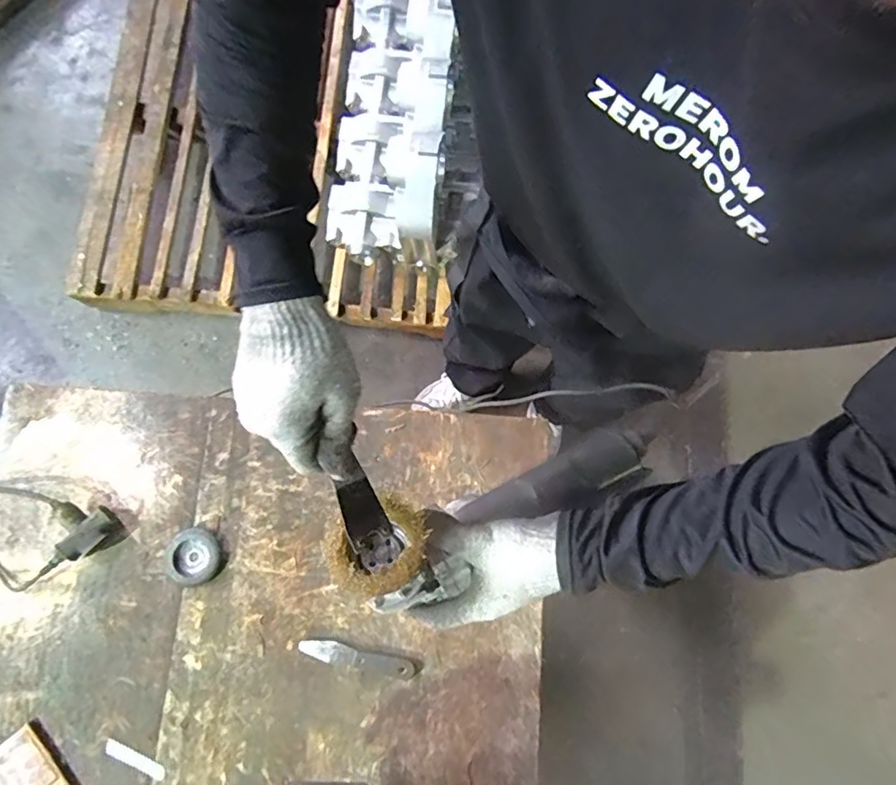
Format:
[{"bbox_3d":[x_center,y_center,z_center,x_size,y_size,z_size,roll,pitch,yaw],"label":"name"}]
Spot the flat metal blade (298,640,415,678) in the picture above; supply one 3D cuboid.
[{"bbox_3d":[-0.141,0.410,0.842,0.177,0.005,0.029,14,77,-1],"label":"flat metal blade"}]

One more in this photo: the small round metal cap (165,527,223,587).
[{"bbox_3d":[-0.408,0.265,0.877,0.082,0.018,0.082,0,78,0],"label":"small round metal cap"}]

